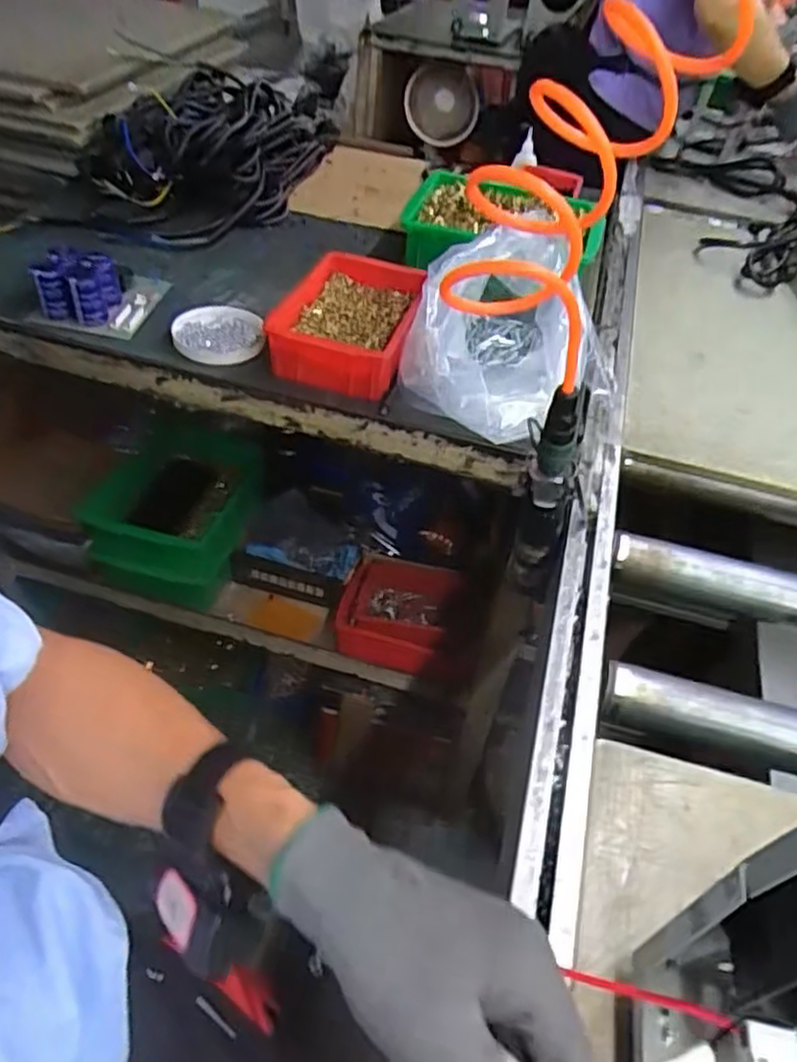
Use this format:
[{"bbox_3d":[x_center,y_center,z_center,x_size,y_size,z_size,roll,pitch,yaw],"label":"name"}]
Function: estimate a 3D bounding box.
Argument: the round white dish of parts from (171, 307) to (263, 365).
[{"bbox_3d":[-0.202,-0.219,0.783,0.098,0.021,0.103,3,46,-4],"label":"round white dish of parts"}]

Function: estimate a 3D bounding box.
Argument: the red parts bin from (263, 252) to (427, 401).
[{"bbox_3d":[-0.055,-0.230,0.776,0.138,0.065,0.198,14,46,6],"label":"red parts bin"}]

